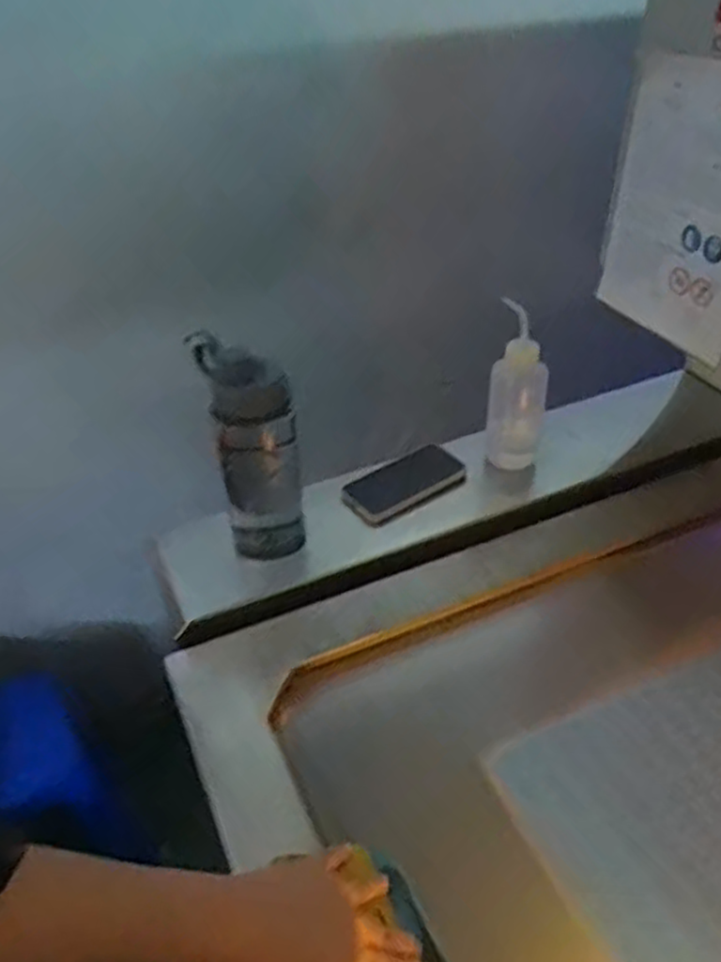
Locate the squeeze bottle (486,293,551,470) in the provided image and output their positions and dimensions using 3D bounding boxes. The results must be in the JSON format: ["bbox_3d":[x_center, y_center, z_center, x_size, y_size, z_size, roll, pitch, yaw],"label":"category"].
[{"bbox_3d":[0.193,-0.102,0.913,0.070,0.226,0.069,6,40,11],"label":"squeeze bottle"}]

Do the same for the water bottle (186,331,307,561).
[{"bbox_3d":[-0.112,-0.023,0.823,0.087,0.249,0.097,-13,41,-12],"label":"water bottle"}]

